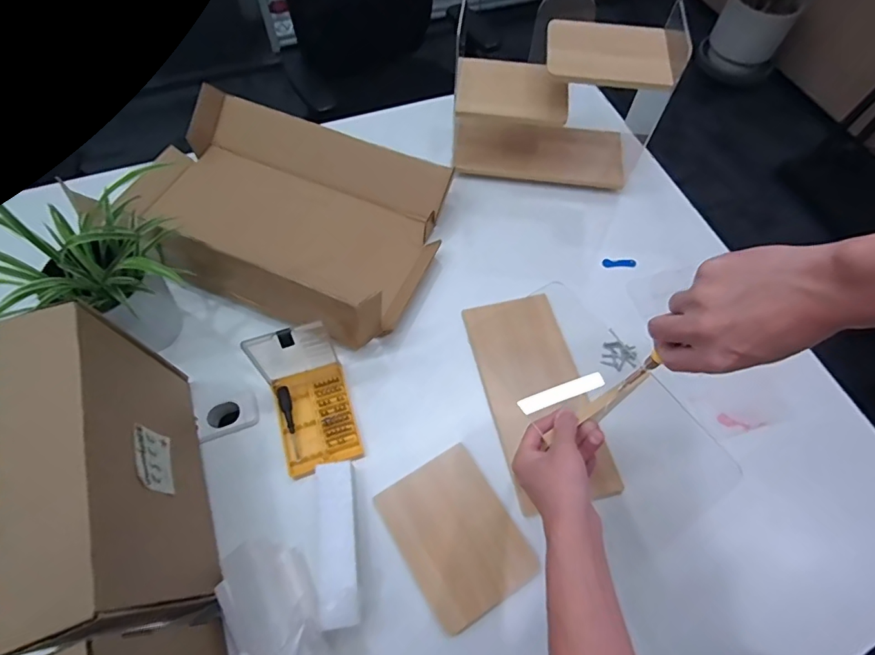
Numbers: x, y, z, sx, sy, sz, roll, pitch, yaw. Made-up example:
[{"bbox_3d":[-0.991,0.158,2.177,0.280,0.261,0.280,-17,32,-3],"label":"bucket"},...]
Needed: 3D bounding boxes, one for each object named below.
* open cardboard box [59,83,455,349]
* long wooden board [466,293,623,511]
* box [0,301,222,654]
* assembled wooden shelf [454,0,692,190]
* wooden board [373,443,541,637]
[{"bbox_3d":[-0.284,-0.229,0.870,0.571,0.129,0.397,20,62,9],"label":"open cardboard box"},{"bbox_3d":[0.162,0.105,0.764,0.160,0.018,0.341,-11,62,-8],"label":"long wooden board"},{"bbox_3d":[-0.371,0.170,0.553,0.079,0.274,0.332,-18,63,-11],"label":"box"},{"bbox_3d":[0.232,-0.429,0.910,0.386,0.264,0.174,6,61,2],"label":"assembled wooden shelf"},{"bbox_3d":[0.025,0.289,0.673,0.156,0.011,0.206,-30,60,-14],"label":"wooden board"}]

